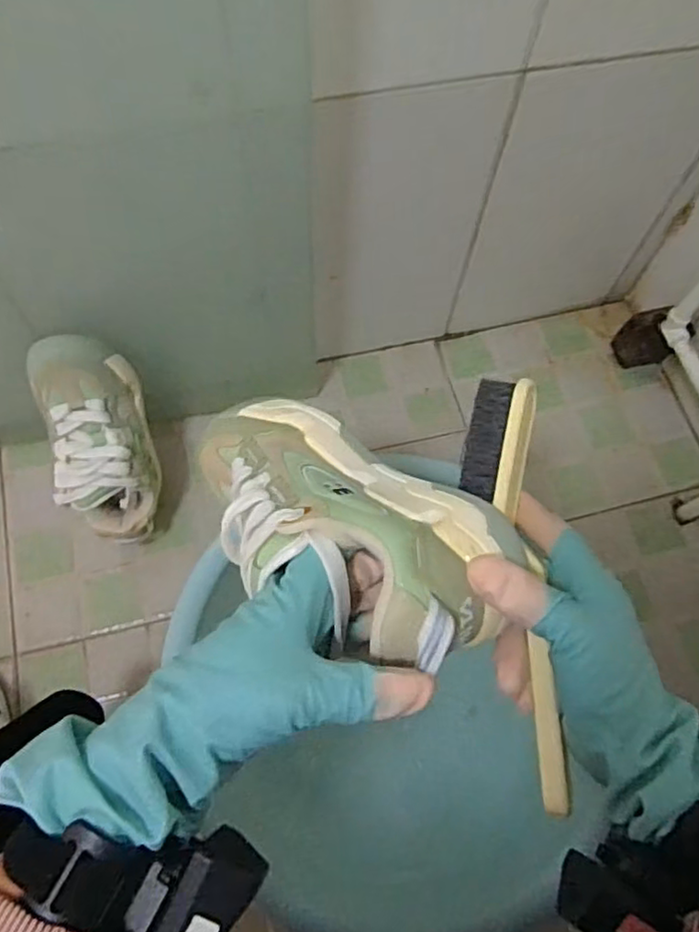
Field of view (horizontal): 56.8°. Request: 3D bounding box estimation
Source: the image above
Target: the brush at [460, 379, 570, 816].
[{"bbox_3d":[0.098,0.064,0.365,0.047,0.026,0.236,-4,76,-5],"label":"brush"}]

